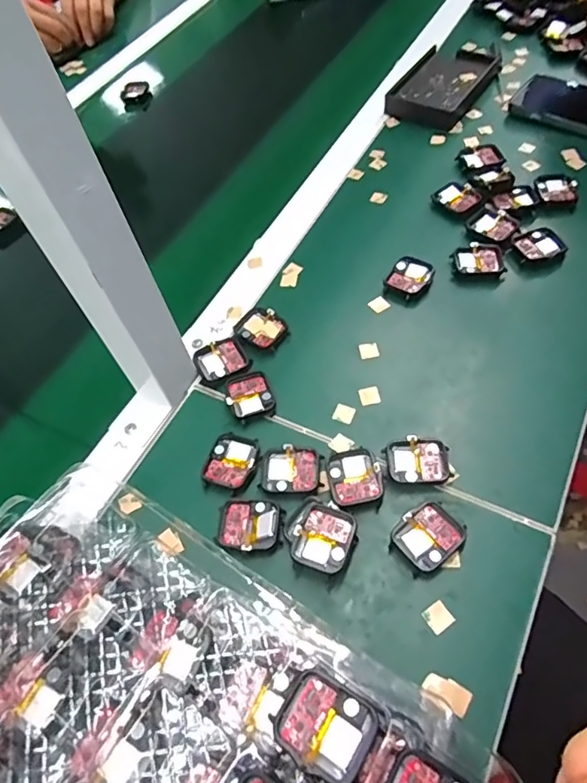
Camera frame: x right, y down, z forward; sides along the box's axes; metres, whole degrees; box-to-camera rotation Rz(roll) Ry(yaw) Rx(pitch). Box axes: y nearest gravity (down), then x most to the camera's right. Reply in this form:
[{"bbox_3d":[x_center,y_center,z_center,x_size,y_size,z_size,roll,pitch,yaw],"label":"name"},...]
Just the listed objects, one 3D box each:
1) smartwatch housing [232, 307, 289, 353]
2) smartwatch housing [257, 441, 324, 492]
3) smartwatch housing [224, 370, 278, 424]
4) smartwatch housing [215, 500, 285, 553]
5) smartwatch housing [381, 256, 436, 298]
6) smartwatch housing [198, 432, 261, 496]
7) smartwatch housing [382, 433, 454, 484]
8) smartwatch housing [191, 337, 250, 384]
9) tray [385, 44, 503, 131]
[{"bbox_3d":[-0.028,-0.057,0.478,0.036,0.009,0.044,-42,60,-19],"label":"smartwatch housing"},{"bbox_3d":[-0.002,0.058,0.398,0.046,0.005,0.036,-2,56,7],"label":"smartwatch housing"},{"bbox_3d":[-0.036,0.002,0.439,0.037,0.007,0.044,-22,56,-7],"label":"smartwatch housing"},{"bbox_3d":[-0.031,0.094,0.374,0.045,0.010,0.038,4,57,11],"label":"smartwatch housing"},{"bbox_3d":[0.110,-0.107,0.495,0.037,0.012,0.046,24,63,22],"label":"smartwatch housing"},{"bbox_3d":[-0.050,0.053,0.406,0.041,0.004,0.046,19,61,20],"label":"smartwatch housing"},{"bbox_3d":[0.092,0.050,0.390,0.046,0.005,0.037,-3,57,2],"label":"smartwatch housing"},{"bbox_3d":[-0.063,-0.027,0.461,0.043,0.008,0.037,-29,57,-11],"label":"smartwatch housing"},{"bbox_3d":[0.191,-0.391,0.664,0.093,0.017,0.164,27,64,24],"label":"tray"}]

